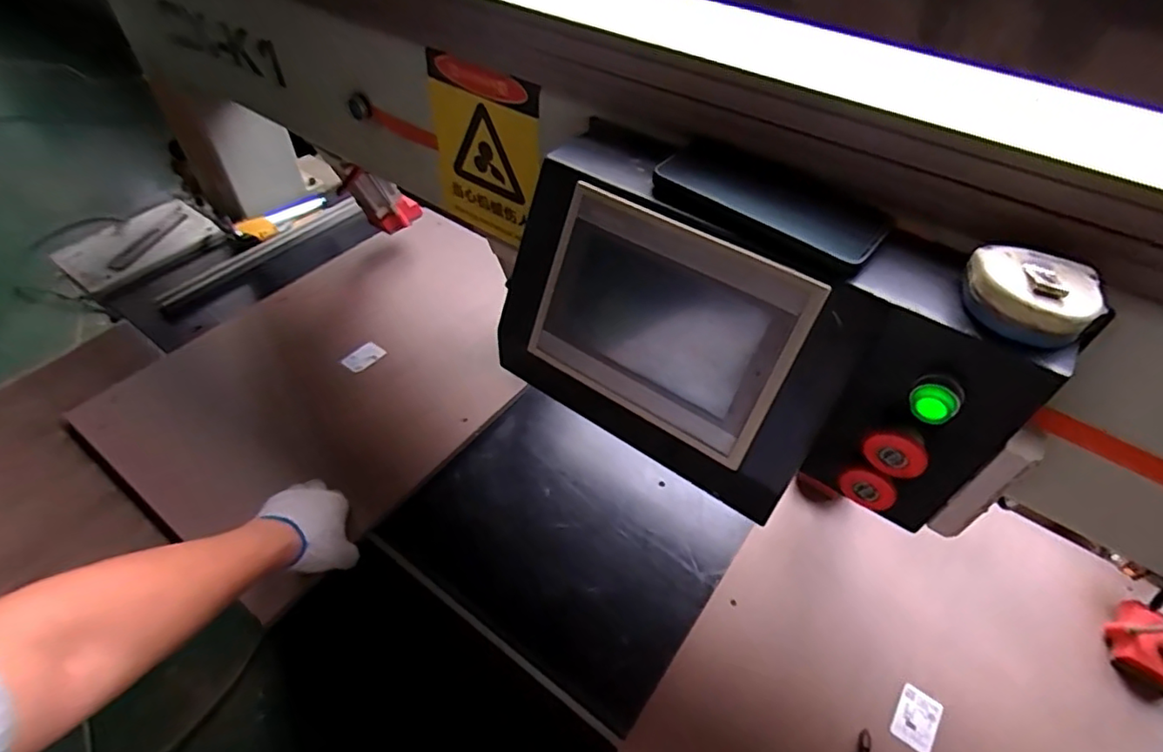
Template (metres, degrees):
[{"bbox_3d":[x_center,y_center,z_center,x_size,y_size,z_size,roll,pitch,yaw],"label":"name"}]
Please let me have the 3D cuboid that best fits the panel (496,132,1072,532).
[{"bbox_3d":[0.118,-0.031,0.456,0.381,0.179,0.168,27,53,19],"label":"panel"}]

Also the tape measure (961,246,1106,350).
[{"bbox_3d":[0.264,-0.049,0.348,0.067,0.025,0.060,27,57,20],"label":"tape measure"}]

